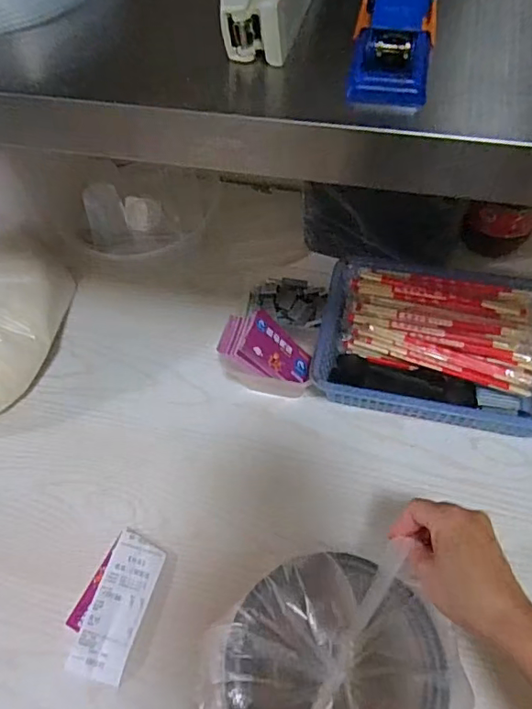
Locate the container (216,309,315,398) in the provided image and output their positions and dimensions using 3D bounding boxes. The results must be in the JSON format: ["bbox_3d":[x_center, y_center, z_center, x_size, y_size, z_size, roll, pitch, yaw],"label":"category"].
[{"bbox_3d":[0.000,0.004,0.617,0.104,0.081,0.080,7,59,9],"label":"container"}]

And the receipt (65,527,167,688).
[{"bbox_3d":[-0.145,0.247,0.516,0.053,0.008,0.132,11,60,11],"label":"receipt"}]

